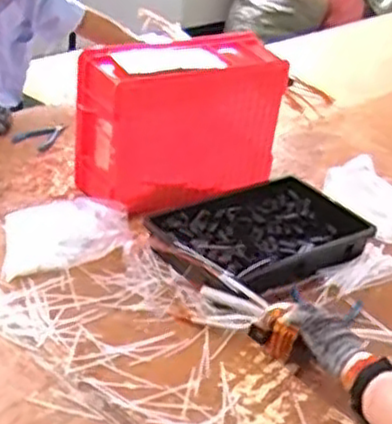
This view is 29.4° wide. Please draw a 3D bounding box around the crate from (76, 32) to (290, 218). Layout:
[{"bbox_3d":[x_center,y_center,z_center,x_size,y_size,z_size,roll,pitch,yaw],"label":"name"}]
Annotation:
[{"bbox_3d":[-0.017,-0.170,1.484,0.409,0.285,0.155,-13,35,-27],"label":"crate"}]

